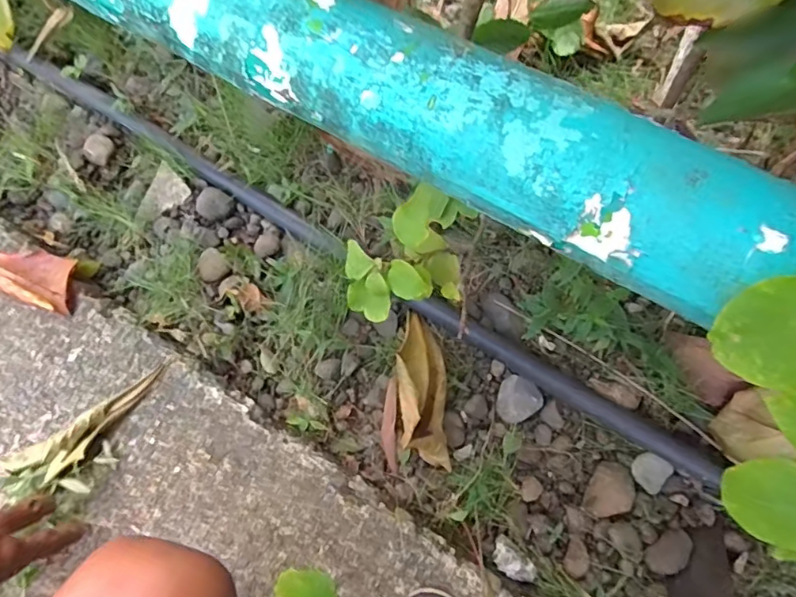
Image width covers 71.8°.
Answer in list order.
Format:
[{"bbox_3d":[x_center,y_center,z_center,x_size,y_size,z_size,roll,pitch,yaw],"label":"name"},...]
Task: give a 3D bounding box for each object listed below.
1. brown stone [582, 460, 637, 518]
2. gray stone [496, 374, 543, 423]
[{"bbox_3d":[0.209,0.187,0.535,0.039,0.016,0.056,30,75,6],"label":"brown stone"},{"bbox_3d":[0.125,0.107,0.569,0.044,0.019,0.047,1,74,-3],"label":"gray stone"}]

